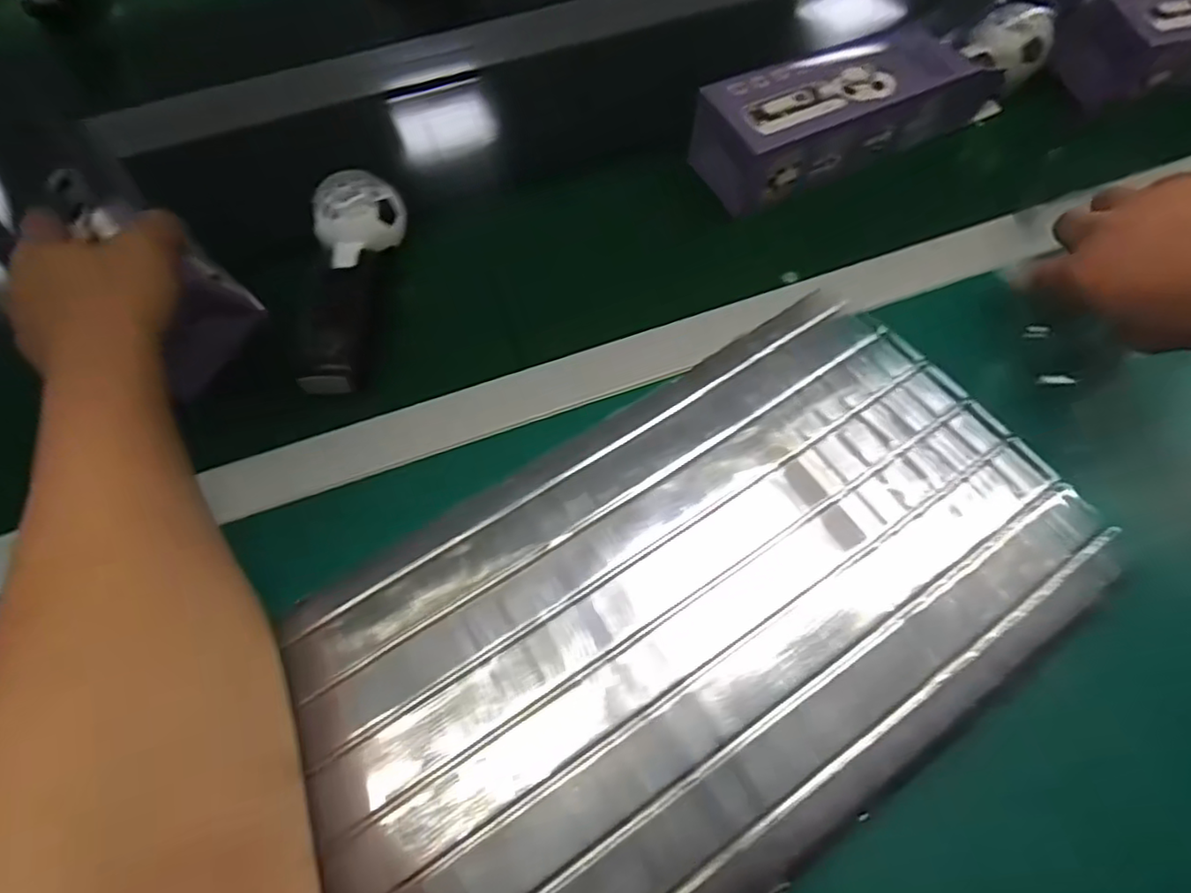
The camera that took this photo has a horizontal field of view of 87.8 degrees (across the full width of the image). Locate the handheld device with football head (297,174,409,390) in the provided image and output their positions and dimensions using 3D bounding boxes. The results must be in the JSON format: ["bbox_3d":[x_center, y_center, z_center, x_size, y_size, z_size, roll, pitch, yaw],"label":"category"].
[{"bbox_3d":[-0.170,-0.110,0.430,0.052,0.050,0.161,3,77,4],"label":"handheld device with football head"}]

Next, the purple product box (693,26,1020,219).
[{"bbox_3d":[0.199,-0.260,0.470,0.240,0.079,0.072,-23,62,-11],"label":"purple product box"}]

